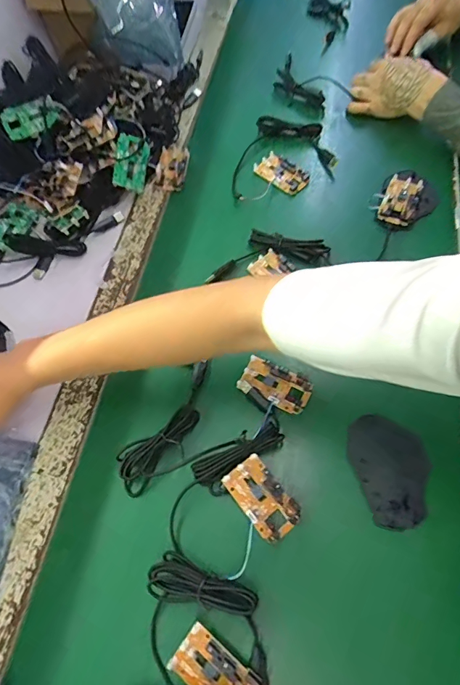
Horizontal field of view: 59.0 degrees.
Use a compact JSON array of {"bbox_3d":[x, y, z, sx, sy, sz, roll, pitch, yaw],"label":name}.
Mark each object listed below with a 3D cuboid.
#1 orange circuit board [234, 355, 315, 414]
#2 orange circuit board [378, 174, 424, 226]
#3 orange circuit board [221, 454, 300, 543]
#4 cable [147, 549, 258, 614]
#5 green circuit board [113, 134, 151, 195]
[{"bbox_3d":[0.049,0.051,0.455,0.076,0.015,0.050,22,63,15],"label":"orange circuit board"},{"bbox_3d":[0.228,-0.189,0.543,0.042,0.023,0.071,22,63,15],"label":"orange circuit board"},{"bbox_3d":[0.032,0.154,0.403,0.044,0.022,0.074,-36,64,-17],"label":"orange circuit board"},{"bbox_3d":[-0.025,0.219,0.370,0.097,0.015,0.036,9,60,8],"label":"cable"},{"bbox_3d":[-0.139,-0.258,0.578,0.044,0.013,0.081,10,78,-20],"label":"green circuit board"}]

